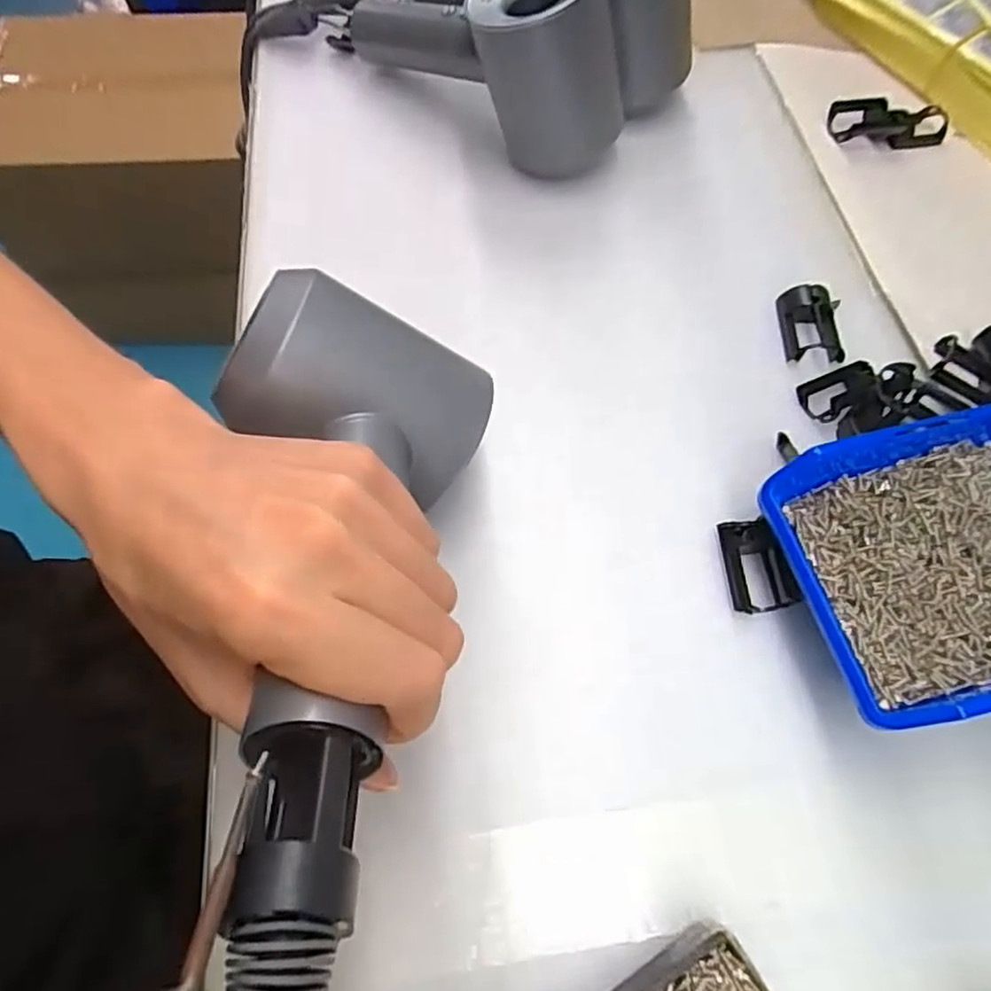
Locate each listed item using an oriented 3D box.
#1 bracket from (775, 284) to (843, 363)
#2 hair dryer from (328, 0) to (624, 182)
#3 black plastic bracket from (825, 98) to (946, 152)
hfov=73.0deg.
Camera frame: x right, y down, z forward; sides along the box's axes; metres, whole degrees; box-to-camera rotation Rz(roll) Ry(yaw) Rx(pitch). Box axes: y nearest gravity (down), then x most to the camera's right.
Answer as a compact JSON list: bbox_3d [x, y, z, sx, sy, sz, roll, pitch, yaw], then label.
[{"bbox_3d":[0.175,-0.093,0.367,0.035,0.014,0.044,1,63,2],"label":"bracket"},{"bbox_3d":[-0.023,-0.290,0.422,0.086,0.102,0.228,-41,71,-18],"label":"hair dryer"},{"bbox_3d":[0.265,-0.247,0.451,0.087,0.021,0.029,-4,62,-17],"label":"black plastic bracket"}]

